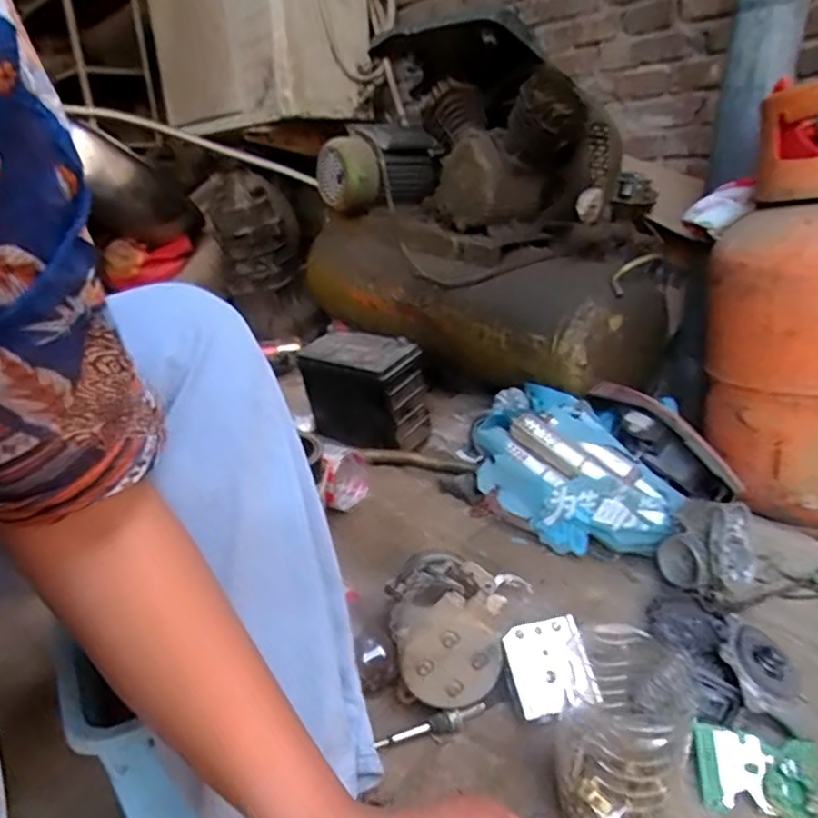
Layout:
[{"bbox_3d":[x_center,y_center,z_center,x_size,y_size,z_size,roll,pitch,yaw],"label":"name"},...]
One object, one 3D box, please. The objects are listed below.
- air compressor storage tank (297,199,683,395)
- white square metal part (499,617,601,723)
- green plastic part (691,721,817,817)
[{"bbox_3d":[0.107,-0.273,1.358,0.241,0.268,0.937,-19,28,-38],"label":"air compressor storage tank"},{"bbox_3d":[0.143,0.270,0.625,0.085,0.021,0.088,-13,62,-3],"label":"white square metal part"},{"bbox_3d":[0.312,0.324,0.528,0.101,0.018,0.070,-1,46,16],"label":"green plastic part"}]

